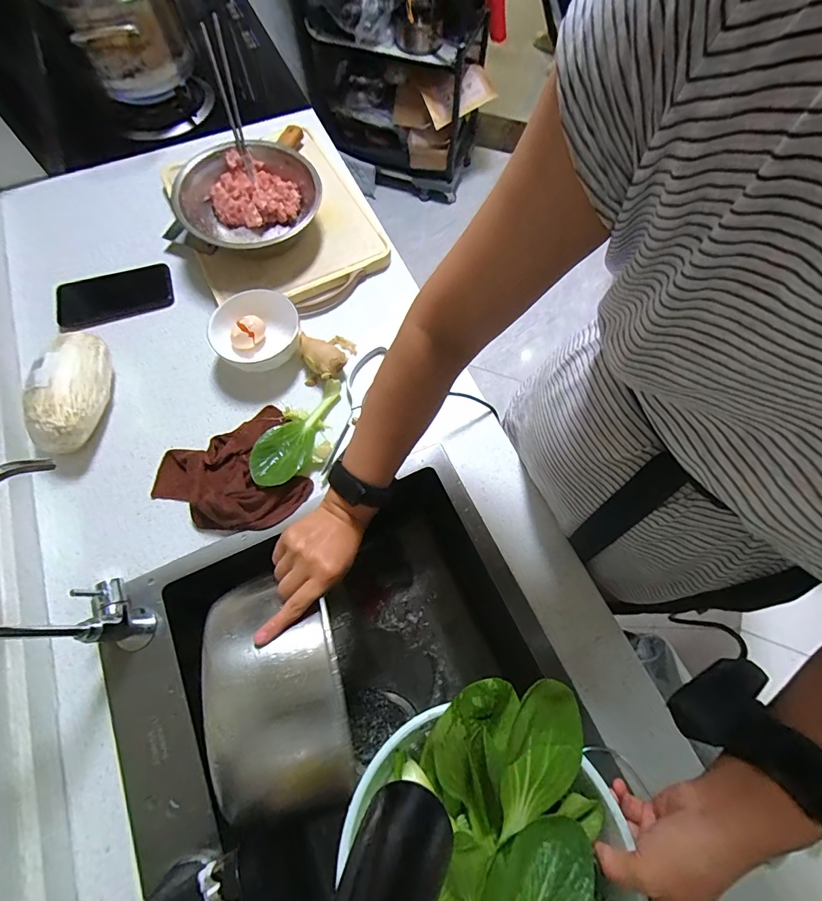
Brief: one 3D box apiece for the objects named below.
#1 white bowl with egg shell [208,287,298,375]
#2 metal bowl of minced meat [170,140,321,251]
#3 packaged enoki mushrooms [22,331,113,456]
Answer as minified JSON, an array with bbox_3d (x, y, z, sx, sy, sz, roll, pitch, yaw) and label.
[{"bbox_3d":[-0.206,-0.161,0.589,0.108,0.058,0.118,0,68,1],"label":"white bowl with egg shell"},{"bbox_3d":[-0.239,-0.370,0.643,0.203,0.082,0.194,0,68,1],"label":"metal bowl of minced meat"},{"bbox_3d":[-0.437,-0.079,0.547,0.070,0.074,0.158,-2,68,-1],"label":"packaged enoki mushrooms"}]

